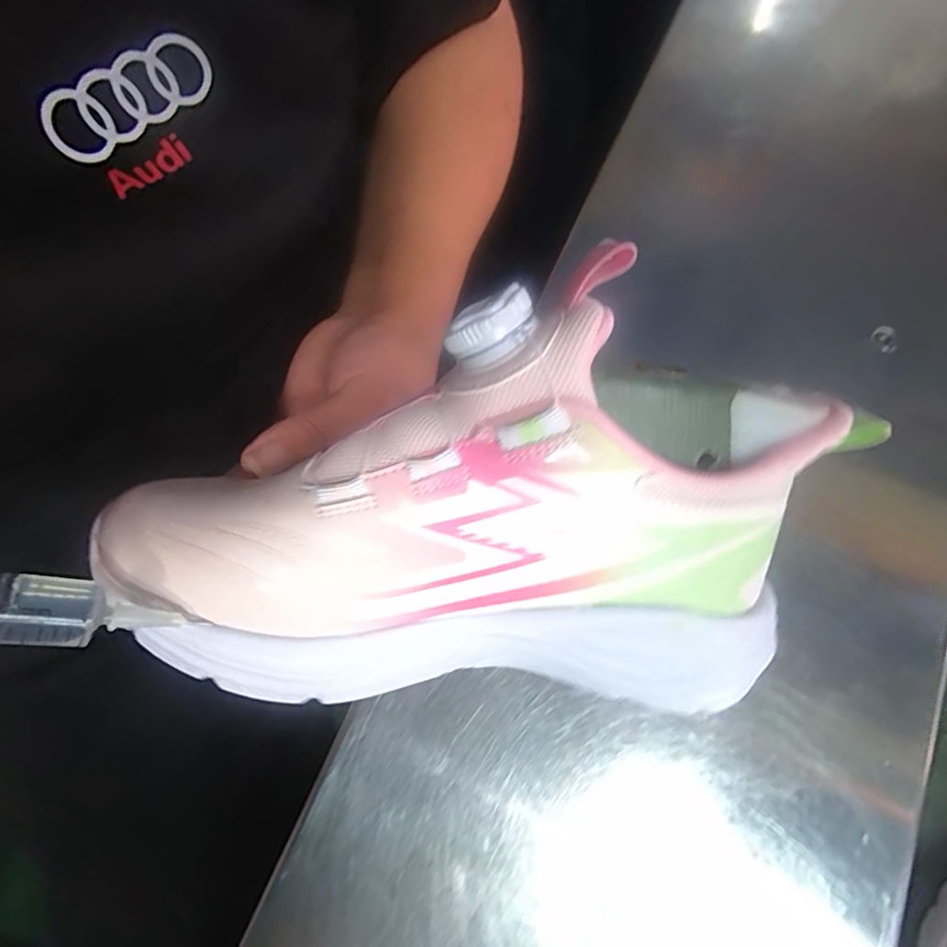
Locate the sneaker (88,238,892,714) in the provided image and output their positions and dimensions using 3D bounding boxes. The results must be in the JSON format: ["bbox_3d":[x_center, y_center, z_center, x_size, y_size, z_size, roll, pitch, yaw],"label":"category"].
[{"bbox_3d":[-0.002,0.005,0.183,0.223,0.066,0.127,1,103,-3],"label":"sneaker"}]

